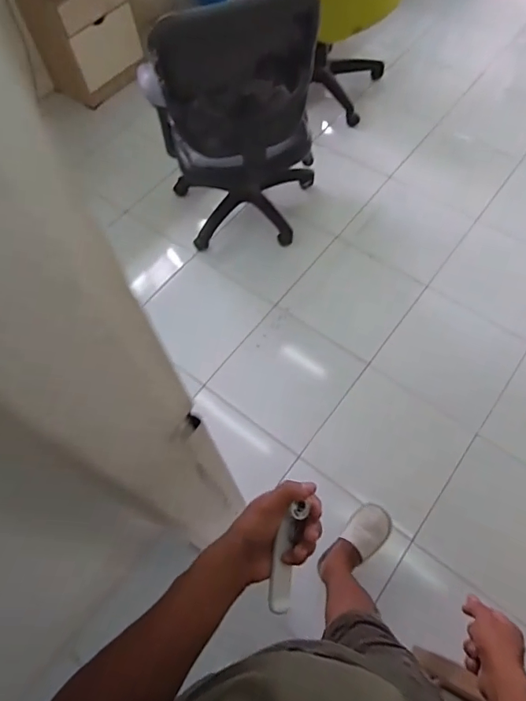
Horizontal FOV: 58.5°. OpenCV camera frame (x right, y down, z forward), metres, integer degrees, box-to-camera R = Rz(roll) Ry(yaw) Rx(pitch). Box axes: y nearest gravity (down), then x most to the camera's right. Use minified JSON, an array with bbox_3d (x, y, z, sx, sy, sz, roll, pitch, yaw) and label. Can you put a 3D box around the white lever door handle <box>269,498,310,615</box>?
[{"bbox_3d":[0.025,0.219,0.500,0.022,0.018,0.111,11,86,5],"label":"white lever door handle"}]

